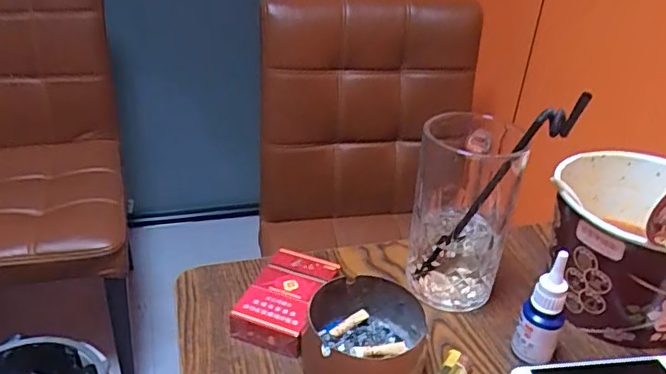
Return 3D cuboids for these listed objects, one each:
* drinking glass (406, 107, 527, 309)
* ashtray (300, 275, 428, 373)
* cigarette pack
[{"bbox_3d":[0.107,0.014,0.480,0.077,0.149,0.093,10,31,9],"label":"drinking glass"},{"bbox_3d":[0.023,0.110,0.407,0.085,0.046,0.089,3,31,-2],"label":"ashtray"},{"bbox_3d":[-0.037,0.090,0.455,0.057,0.026,0.087,13,32,14],"label":"cigarette pack"}]

